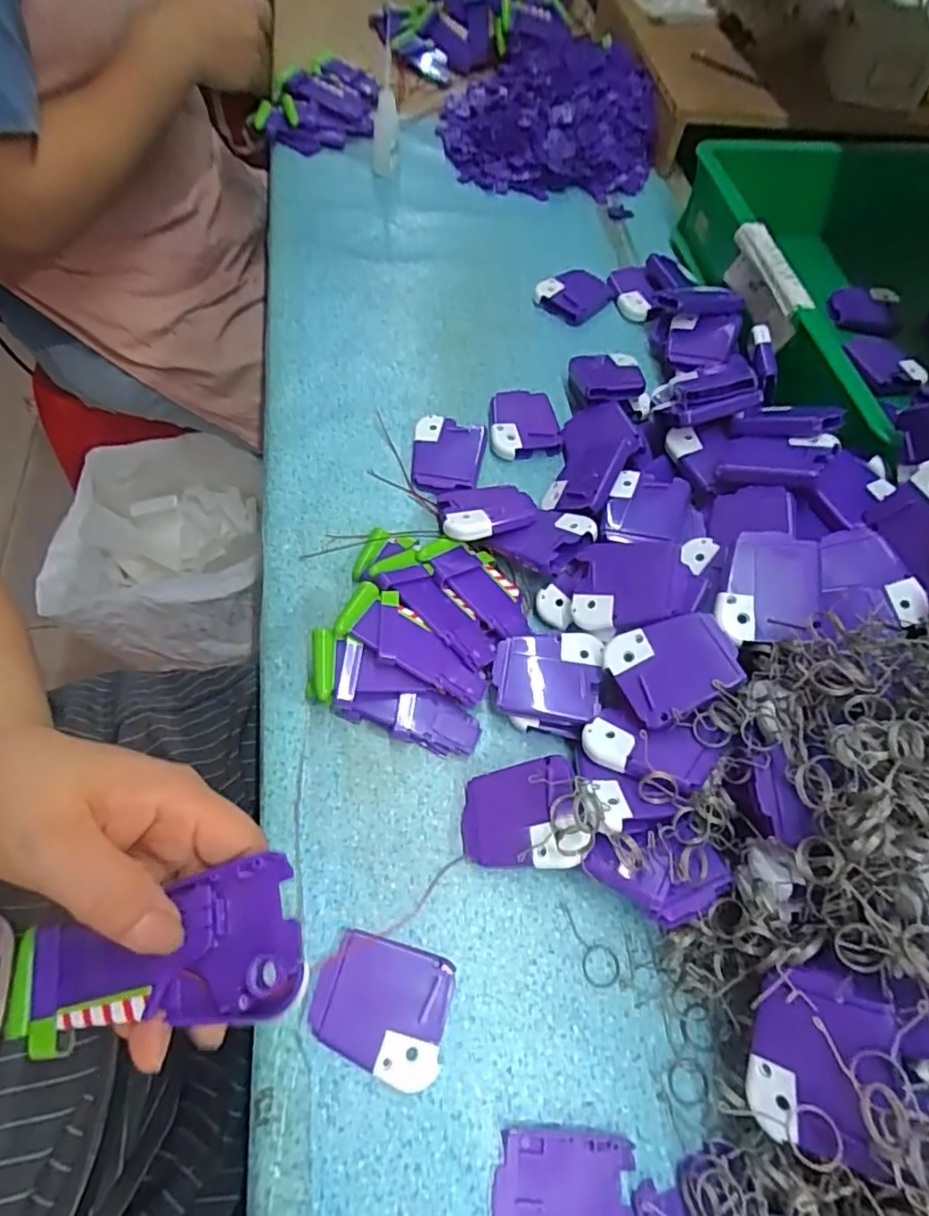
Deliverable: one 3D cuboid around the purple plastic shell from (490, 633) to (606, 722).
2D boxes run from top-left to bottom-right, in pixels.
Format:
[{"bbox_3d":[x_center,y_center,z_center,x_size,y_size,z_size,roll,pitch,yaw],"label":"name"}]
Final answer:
[{"bbox_3d":[0.046,0.037,0.344,0.058,0.014,0.050,10,62,3],"label":"purple plastic shell"}]

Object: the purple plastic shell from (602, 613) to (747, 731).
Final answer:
[{"bbox_3d":[0.109,0.031,0.320,0.060,0.011,0.050,-22,66,4],"label":"purple plastic shell"}]

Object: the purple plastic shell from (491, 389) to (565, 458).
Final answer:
[{"bbox_3d":[0.044,-0.141,0.456,0.052,0.013,0.063,-4,62,-5],"label":"purple plastic shell"}]

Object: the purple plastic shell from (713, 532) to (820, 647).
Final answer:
[{"bbox_3d":[0.163,-0.010,0.324,0.047,0.007,0.060,13,80,15],"label":"purple plastic shell"}]

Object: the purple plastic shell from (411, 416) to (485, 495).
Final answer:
[{"bbox_3d":[-0.013,-0.108,0.433,0.049,0.017,0.059,9,62,2],"label":"purple plastic shell"}]

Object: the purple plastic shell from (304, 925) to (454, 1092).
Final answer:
[{"bbox_3d":[-0.039,0.185,0.283,0.062,0.006,0.051,15,62,5],"label":"purple plastic shell"}]

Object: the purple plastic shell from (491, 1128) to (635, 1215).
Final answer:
[{"bbox_3d":[0.042,0.250,0.252,0.060,0.004,0.052,5,62,0],"label":"purple plastic shell"}]

